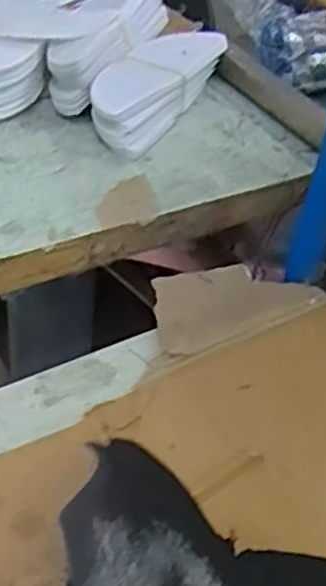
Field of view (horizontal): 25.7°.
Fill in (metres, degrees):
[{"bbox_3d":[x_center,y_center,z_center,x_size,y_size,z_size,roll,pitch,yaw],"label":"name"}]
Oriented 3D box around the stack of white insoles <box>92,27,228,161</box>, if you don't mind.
[{"bbox_3d":[-0.010,-0.221,0.765,0.080,0.054,0.221,21,45,15],"label":"stack of white insoles"}]

